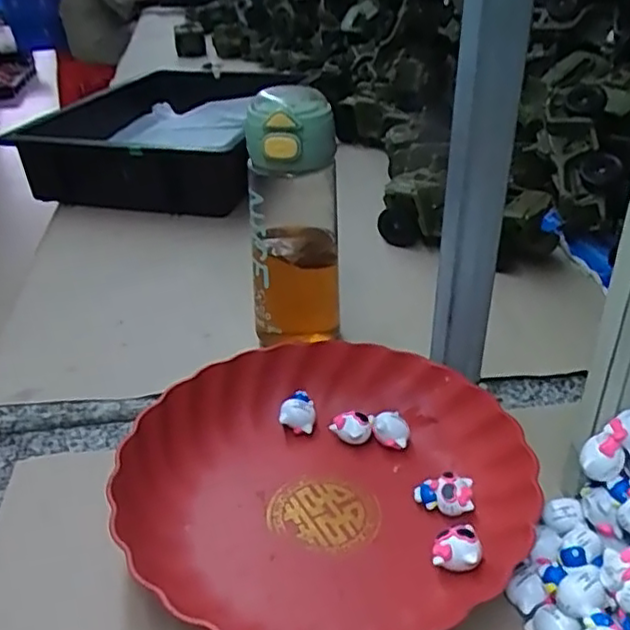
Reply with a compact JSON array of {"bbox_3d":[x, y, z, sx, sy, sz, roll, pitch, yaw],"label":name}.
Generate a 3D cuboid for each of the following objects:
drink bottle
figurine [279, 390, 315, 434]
[{"bbox_3d":[-0.017,-0.072,0.535,0.073,0.198,0.066,-2,31,-1],"label":"drink bottle"},{"bbox_3d":[-0.012,0.073,0.489,0.023,0.028,0.026,4,32,10],"label":"figurine"}]

